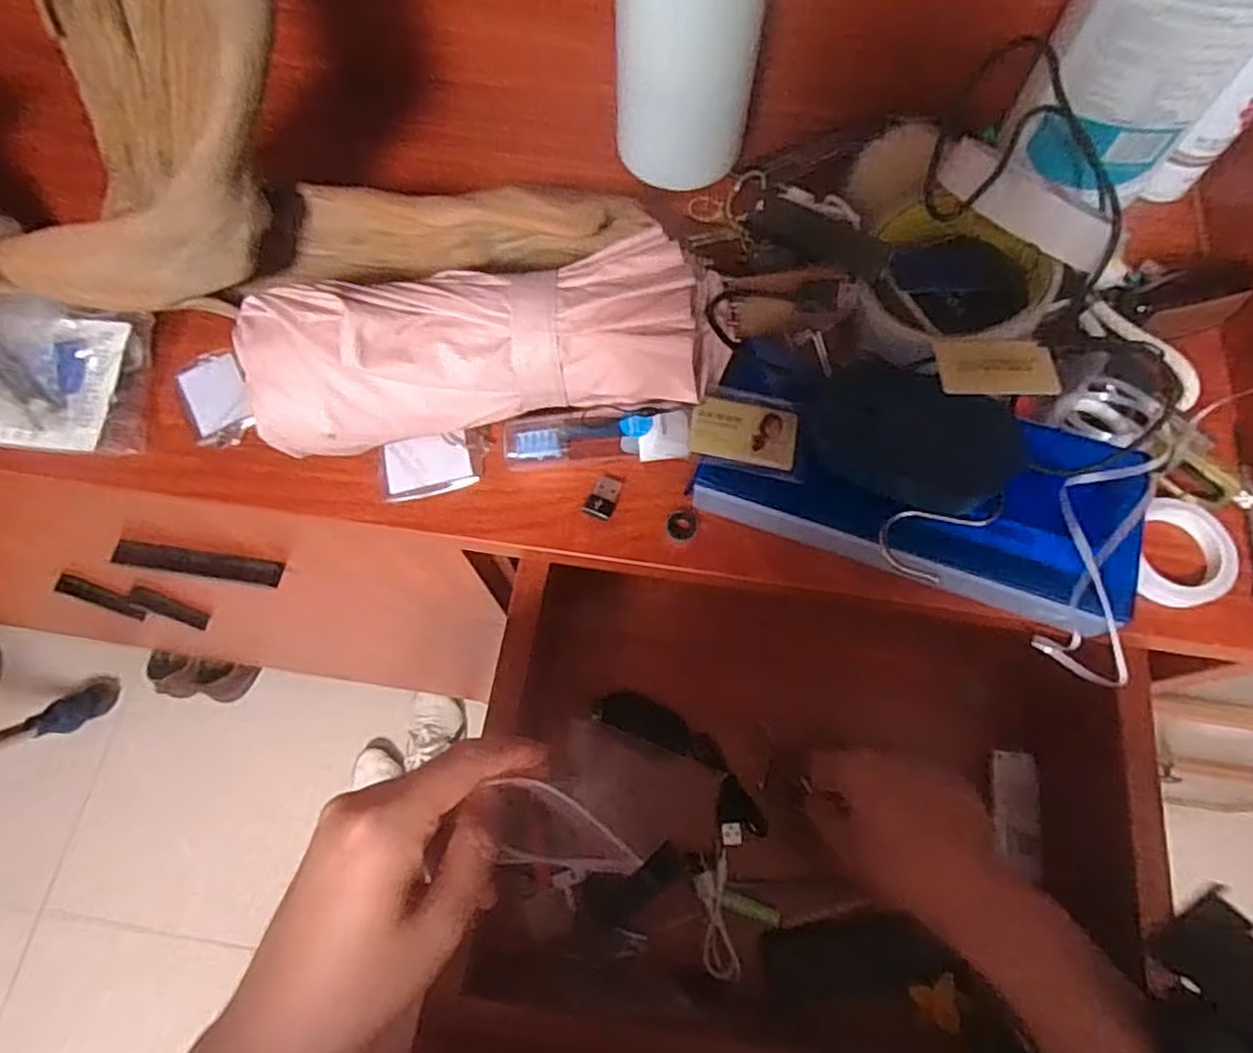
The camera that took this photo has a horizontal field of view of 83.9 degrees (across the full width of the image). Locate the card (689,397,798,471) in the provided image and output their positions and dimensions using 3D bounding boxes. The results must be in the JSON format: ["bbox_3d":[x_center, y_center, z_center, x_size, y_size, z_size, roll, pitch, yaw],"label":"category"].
[{"bbox_3d":[0.056,-0.045,0.331,0.050,0.004,0.030,11,70,5],"label":"card"}]

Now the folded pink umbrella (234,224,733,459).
[{"bbox_3d":[-0.063,-0.086,0.323,0.215,0.054,0.073,-6,69,-1],"label":"folded pink umbrella"}]

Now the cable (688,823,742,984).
[{"bbox_3d":[0.053,0.224,0.421,0.033,0.014,0.083,5,70,3],"label":"cable"}]

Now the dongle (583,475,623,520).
[{"bbox_3d":[-0.011,-0.015,0.352,0.014,0.005,0.022,17,71,7],"label":"dongle"}]

